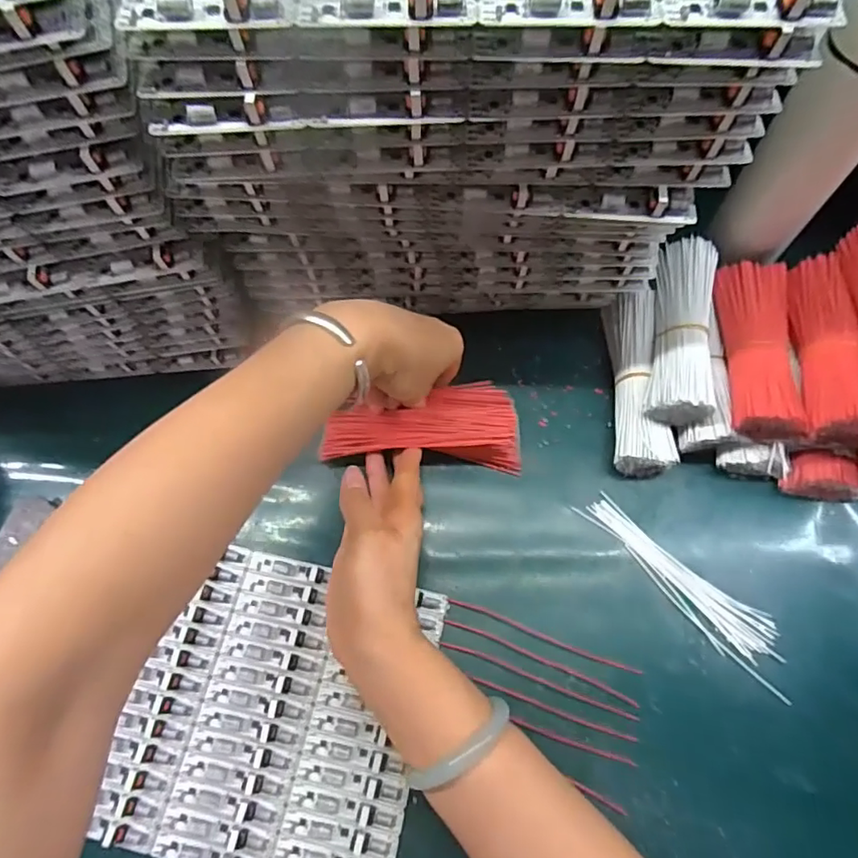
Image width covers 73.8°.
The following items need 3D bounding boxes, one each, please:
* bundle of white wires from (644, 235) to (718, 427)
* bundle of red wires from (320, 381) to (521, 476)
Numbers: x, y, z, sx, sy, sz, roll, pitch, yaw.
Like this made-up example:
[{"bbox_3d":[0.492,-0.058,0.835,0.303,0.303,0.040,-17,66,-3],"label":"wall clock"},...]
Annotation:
[{"bbox_3d":[0.193,-0.076,0.428,0.044,0.032,0.148,11,70,5],"label":"bundle of white wires"},{"bbox_3d":[-0.002,-0.001,0.442,0.141,0.024,0.067,-2,76,-4],"label":"bundle of red wires"}]

